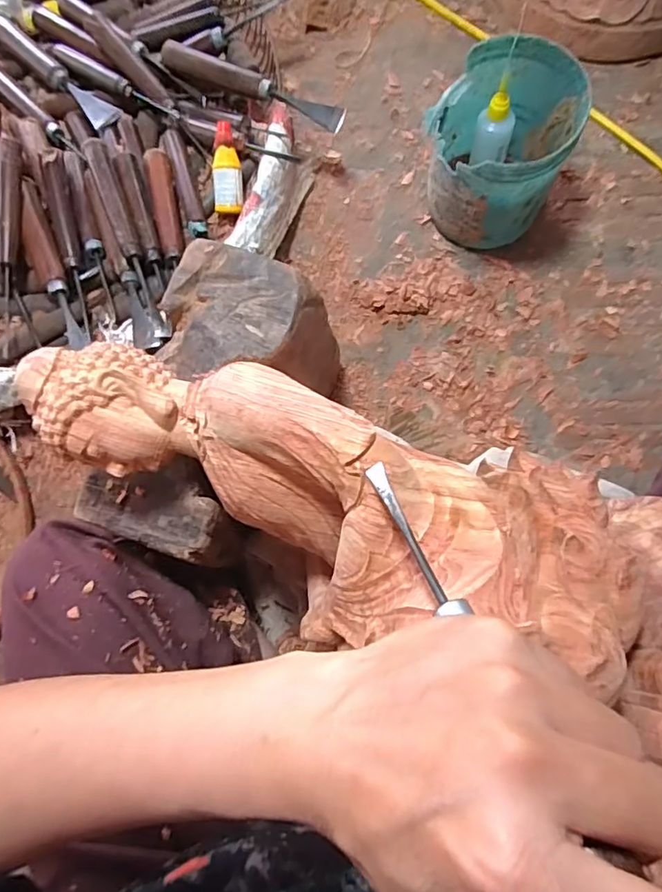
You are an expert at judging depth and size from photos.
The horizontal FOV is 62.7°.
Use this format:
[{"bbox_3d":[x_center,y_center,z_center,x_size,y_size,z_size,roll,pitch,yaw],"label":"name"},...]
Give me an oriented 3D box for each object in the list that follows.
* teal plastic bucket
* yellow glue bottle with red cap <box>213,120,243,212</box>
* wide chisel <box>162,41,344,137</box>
[{"bbox_3d":[0.139,-0.247,0.459,0.108,0.122,0.111,-1,80,6],"label":"teal plastic bucket"},{"bbox_3d":[-0.093,-0.247,0.482,0.025,0.014,0.073,0,103,5],"label":"yellow glue bottle with red cap"},{"bbox_3d":[-0.072,-0.327,0.492,0.188,0.027,0.023,27,85,10],"label":"wide chisel"}]

